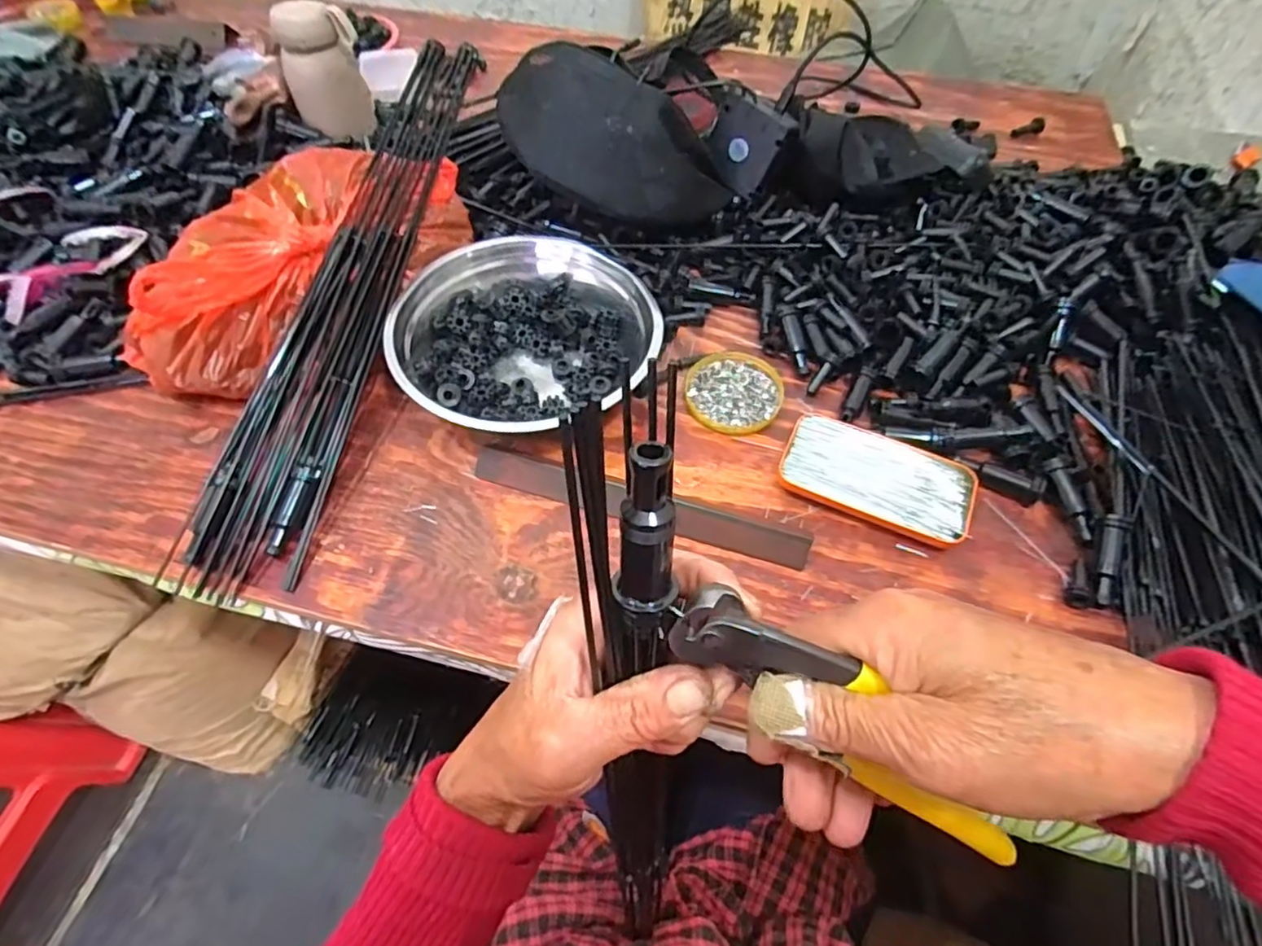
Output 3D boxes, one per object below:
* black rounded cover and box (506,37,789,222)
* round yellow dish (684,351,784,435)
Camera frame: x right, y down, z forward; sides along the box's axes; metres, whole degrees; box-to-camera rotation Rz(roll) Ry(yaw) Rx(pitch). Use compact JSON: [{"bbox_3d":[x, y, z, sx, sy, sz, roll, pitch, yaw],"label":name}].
[{"bbox_3d":[0.014,-0.328,0.620,0.273,0.088,0.134,10,60,-9],"label":"black rounded cover and box"},{"bbox_3d":[0.091,-0.074,0.561,0.082,0.007,0.087,0,57,-1],"label":"round yellow dish"}]

